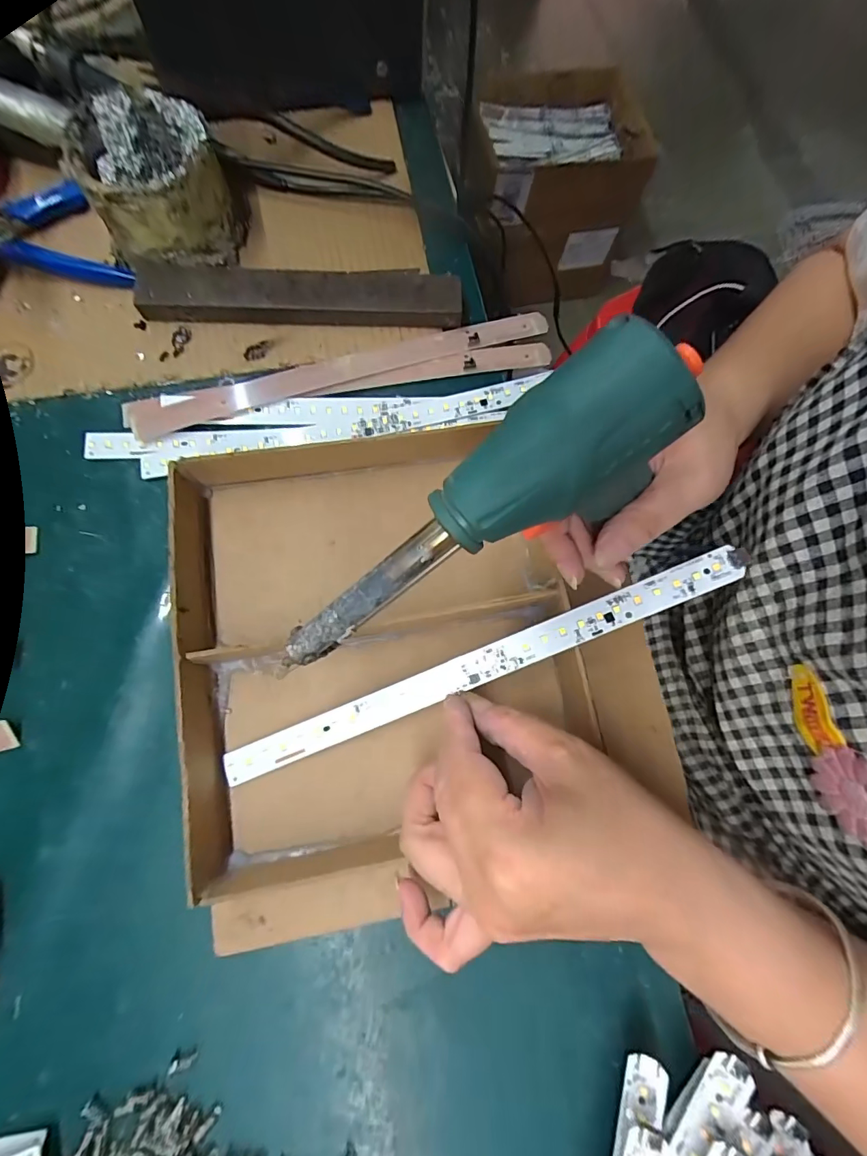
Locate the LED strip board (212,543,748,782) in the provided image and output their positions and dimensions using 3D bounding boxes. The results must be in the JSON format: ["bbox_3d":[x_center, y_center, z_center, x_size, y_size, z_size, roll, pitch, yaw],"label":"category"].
[{"bbox_3d":[0.021,0.048,0.237,0.278,0.008,0.016,-24,79,5],"label":"LED strip board"}]

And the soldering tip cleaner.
[{"bbox_3d":[-0.168,-0.247,0.275,0.087,0.061,0.081,-23,79,-7],"label":"soldering tip cleaner"}]

